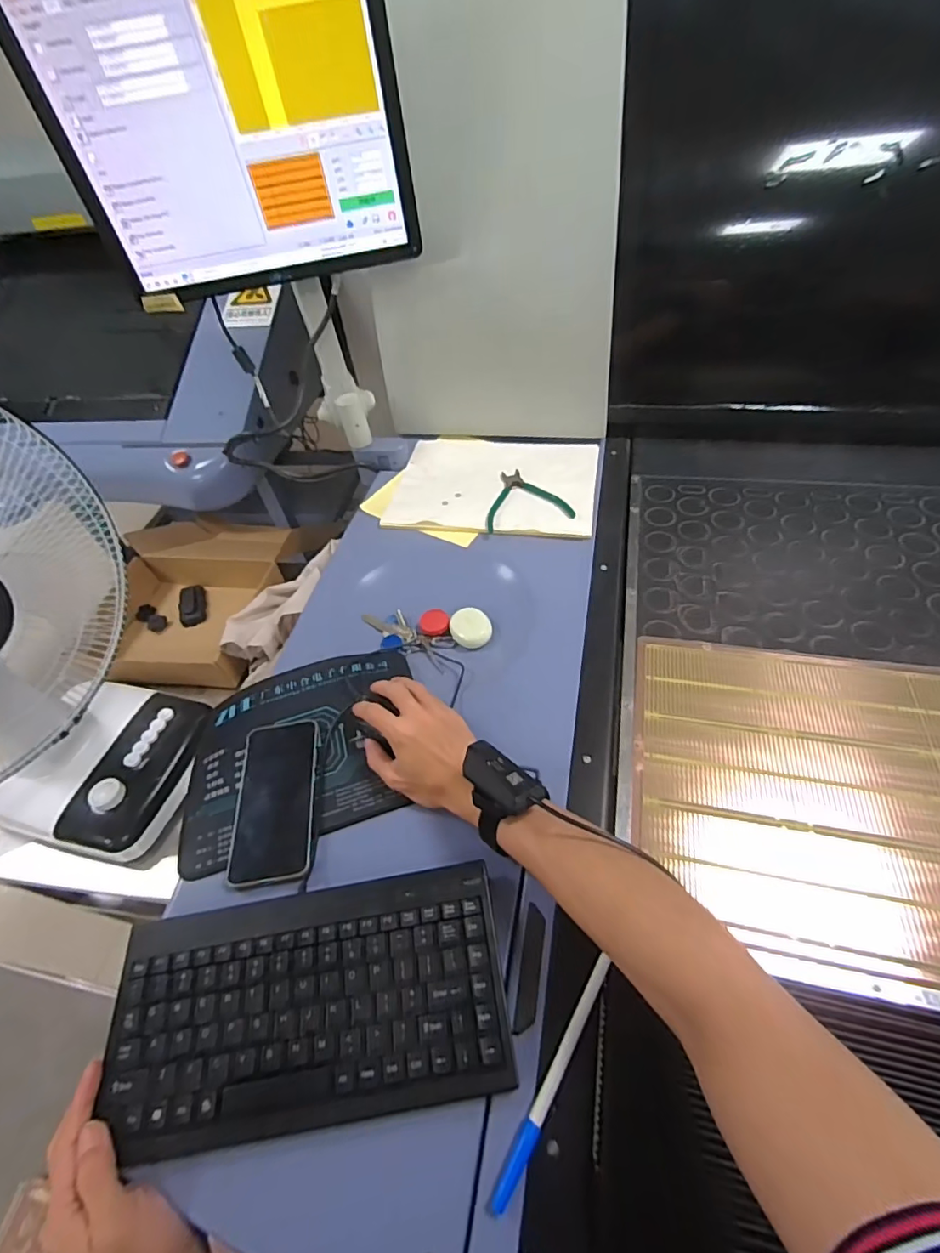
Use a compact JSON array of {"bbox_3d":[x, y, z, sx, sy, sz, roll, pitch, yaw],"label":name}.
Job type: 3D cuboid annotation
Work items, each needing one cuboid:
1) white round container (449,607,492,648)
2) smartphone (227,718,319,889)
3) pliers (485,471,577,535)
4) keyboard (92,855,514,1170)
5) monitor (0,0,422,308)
[{"bbox_3d":[0.001,0.001,0.669,0.050,0.012,0.058,-21,50,-10],"label":"white round container"},{"bbox_3d":[-0.191,0.167,0.515,0.076,0.008,0.157,-9,52,-1],"label":"smartphone"},{"bbox_3d":[0.080,-0.200,0.785,0.123,0.010,0.133,-9,49,0],"label":"pliers"},{"bbox_3d":[-0.120,0.278,0.393,0.287,0.022,0.144,-9,57,-1],"label":"keyboard"},{"bbox_3d":[-0.265,-0.553,0.573,0.370,0.291,0.056,-12,49,-2],"label":"monitor"}]

